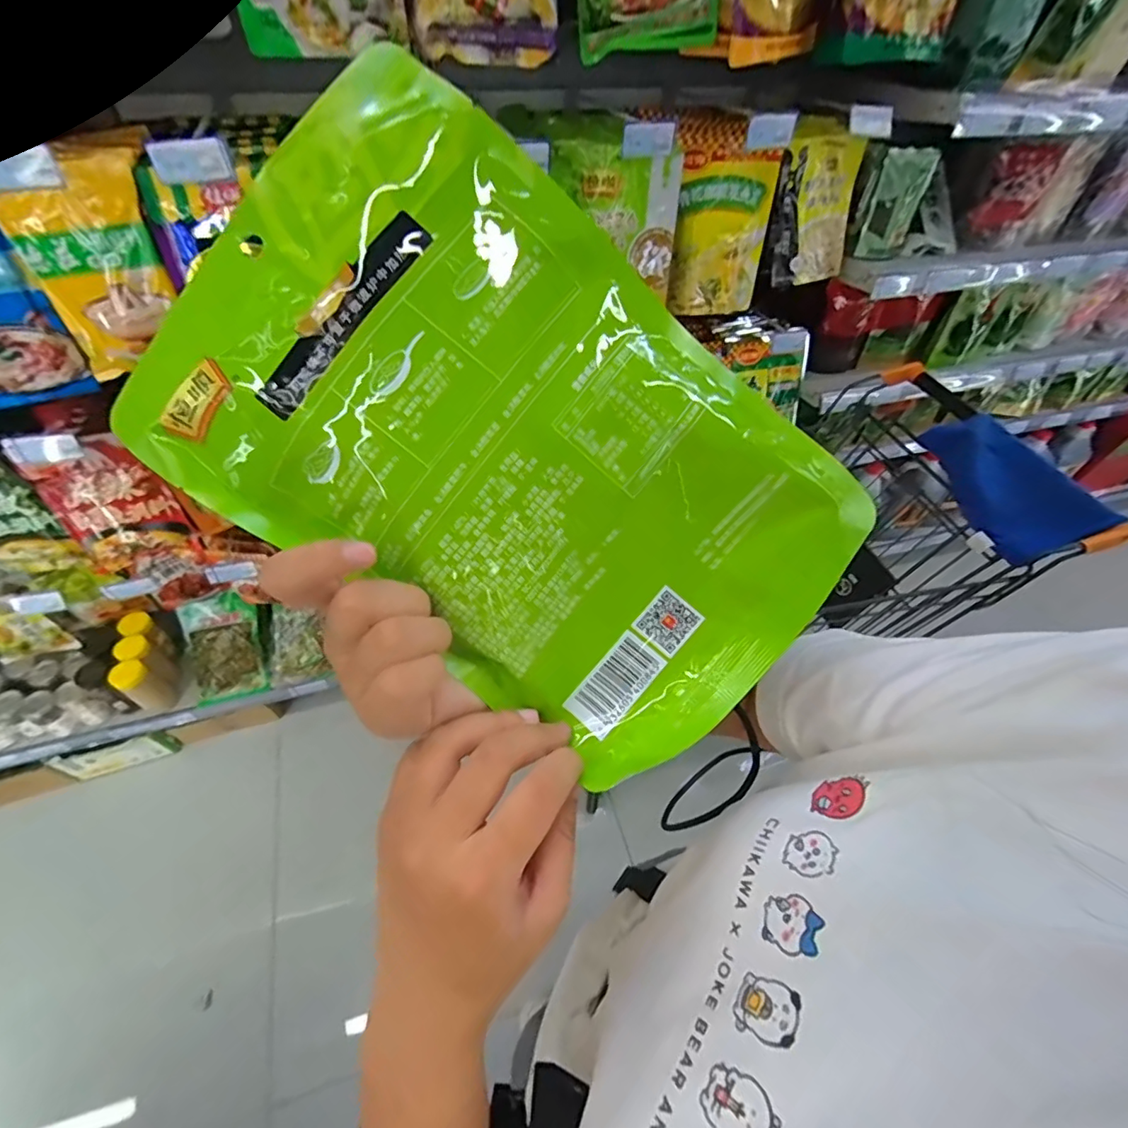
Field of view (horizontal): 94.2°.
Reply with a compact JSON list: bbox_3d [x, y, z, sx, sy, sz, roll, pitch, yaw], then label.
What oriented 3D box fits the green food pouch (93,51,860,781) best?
[{"bbox_3d":[-0.017,-0.046,0.226,0.285,0.023,0.185,38,91,-9],"label":"green food pouch"}]

